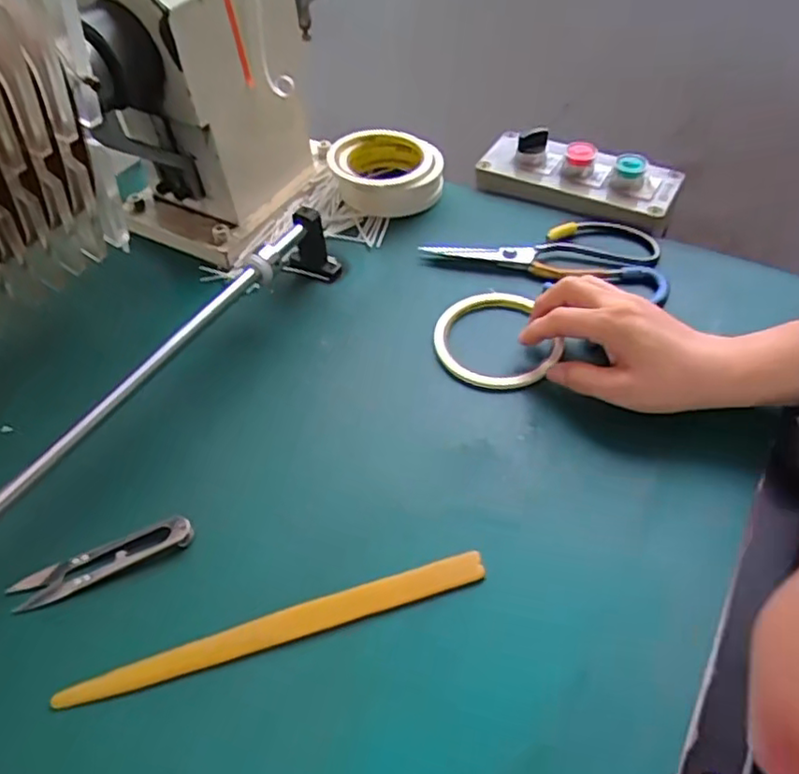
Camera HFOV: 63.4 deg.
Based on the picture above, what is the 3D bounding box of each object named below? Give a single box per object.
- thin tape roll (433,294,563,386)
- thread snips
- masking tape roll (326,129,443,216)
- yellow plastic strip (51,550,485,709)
[{"bbox_3d":[0.068,-0.035,0.476,0.086,0.009,0.094,-1,50,1],"label":"thin tape roll"},{"bbox_3d":[-0.169,0.099,0.371,0.099,0.007,0.022,-21,52,-15],"label":"thread snips"},{"bbox_3d":[-0.014,-0.195,0.591,0.092,0.045,0.089,-1,50,1],"label":"masking tape roll"},{"bbox_3d":[-0.063,0.127,0.343,0.224,0.005,0.015,-14,51,-10],"label":"yellow plastic strip"}]

